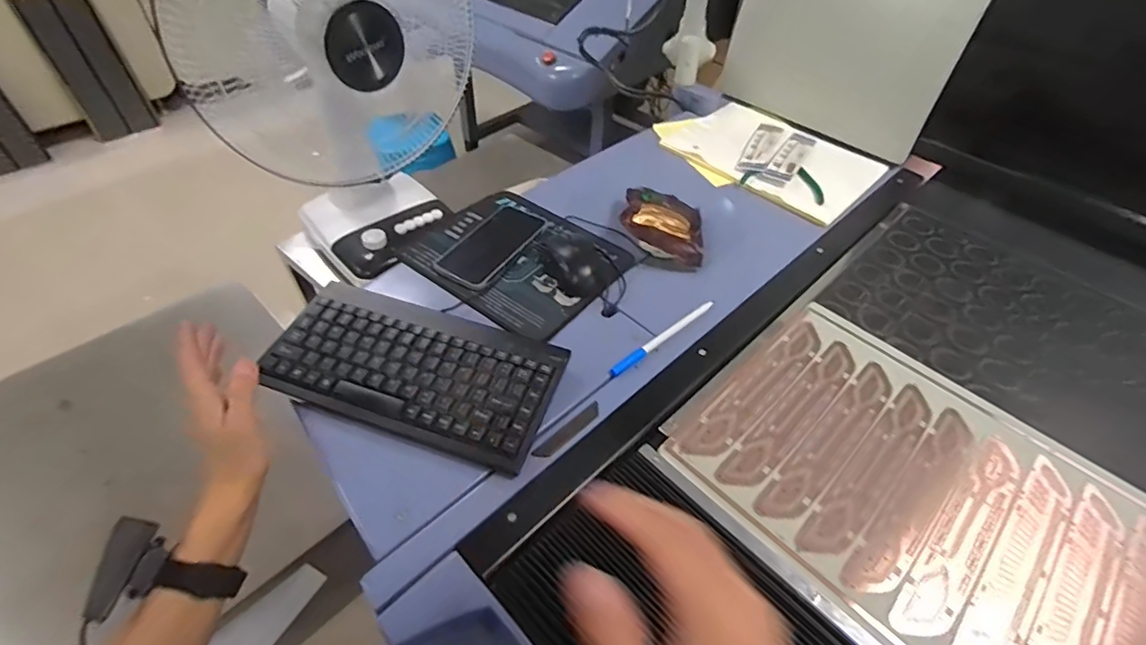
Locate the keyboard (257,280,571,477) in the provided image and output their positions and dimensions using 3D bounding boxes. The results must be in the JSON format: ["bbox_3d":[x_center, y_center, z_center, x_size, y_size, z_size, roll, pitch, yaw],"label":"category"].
[{"bbox_3d":[-0.163,0.047,0.541,0.288,0.031,0.145,15,48,10],"label":"keyboard"}]

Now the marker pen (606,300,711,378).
[{"bbox_3d":[0.106,0.015,0.606,0.170,0.006,0.012,-31,56,-29],"label":"marker pen"}]

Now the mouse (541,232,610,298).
[{"bbox_3d":[0.004,-0.076,0.669,0.063,0.032,0.104,-22,52,-23],"label":"mouse"}]

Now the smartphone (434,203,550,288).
[{"bbox_3d":[-0.102,-0.106,0.697,0.081,0.012,0.172,25,50,18],"label":"smartphone"}]

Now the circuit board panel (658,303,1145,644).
[{"bbox_3d":[0.370,0.187,0.465,0.301,0.008,0.509,-34,57,-30],"label":"circuit board panel"}]

